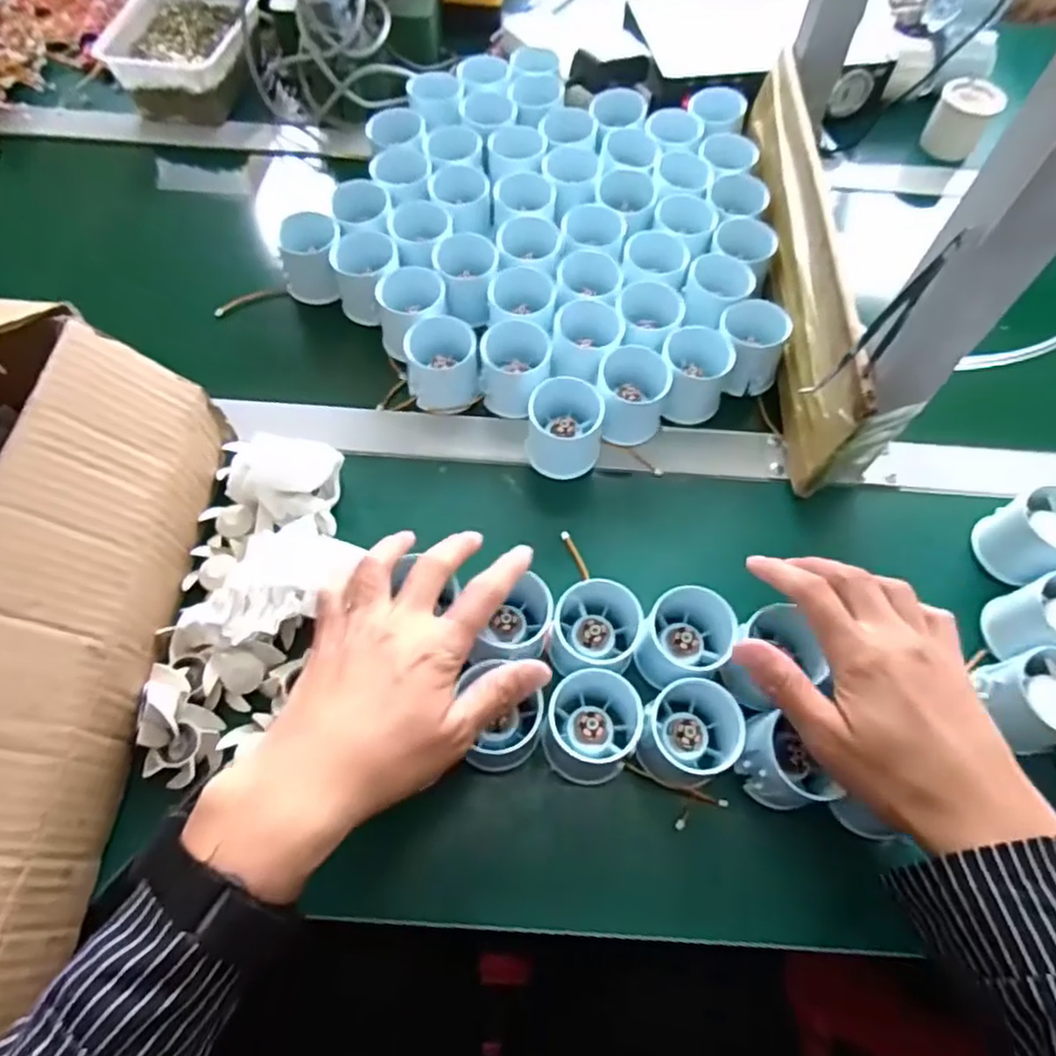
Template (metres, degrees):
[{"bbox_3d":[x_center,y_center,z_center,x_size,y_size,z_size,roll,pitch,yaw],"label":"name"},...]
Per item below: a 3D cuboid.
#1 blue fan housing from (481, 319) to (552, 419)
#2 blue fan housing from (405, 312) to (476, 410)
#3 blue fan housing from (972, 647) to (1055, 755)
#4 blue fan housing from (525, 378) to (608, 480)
[{"bbox_3d":[-0.009,-0.119,0.512,0.050,0.046,0.051,1,62,-2],"label":"blue fan housing"},{"bbox_3d":[-0.066,-0.125,0.518,0.053,0.048,0.052,-9,63,-7],"label":"blue fan housing"},{"bbox_3d":[0.304,0.106,0.412,0.052,0.060,0.049,0,62,-2],"label":"blue fan housing"},{"bbox_3d":[0.027,-0.072,0.485,0.055,0.047,0.056,8,62,2],"label":"blue fan housing"}]

